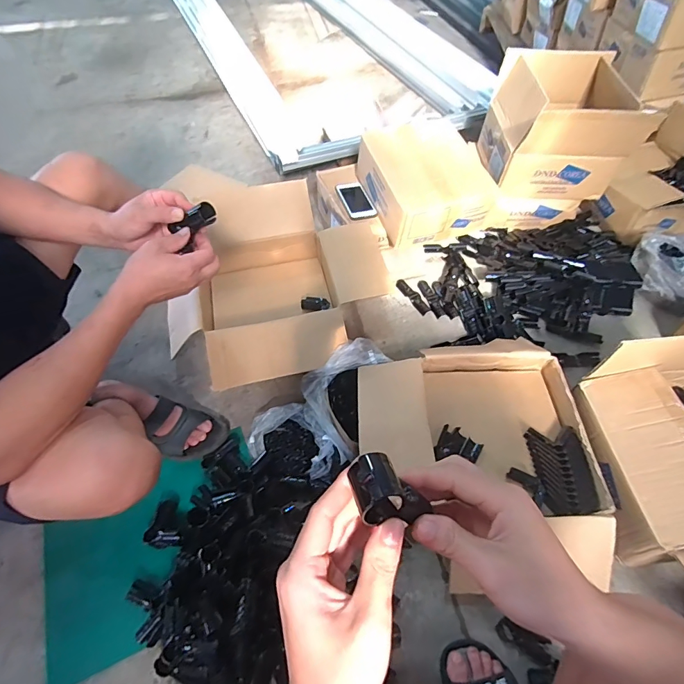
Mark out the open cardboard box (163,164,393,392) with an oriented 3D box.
[{"bbox_3d":[-0.161,-0.144,1.026,0.510,0.179,0.516,-7,54,-5],"label":"open cardboard box"}]

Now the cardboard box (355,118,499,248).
[{"bbox_3d":[0.226,-0.447,1.144,0.292,0.153,0.324,-17,56,-12],"label":"cardboard box"}]

